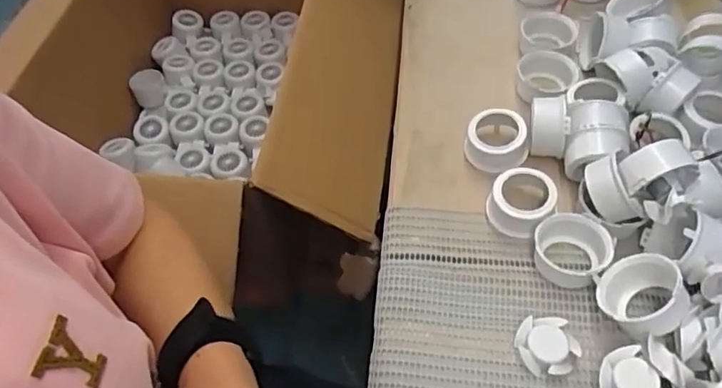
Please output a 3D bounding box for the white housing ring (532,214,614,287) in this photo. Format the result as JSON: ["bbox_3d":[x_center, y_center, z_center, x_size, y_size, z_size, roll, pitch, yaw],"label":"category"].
[{"bbox_3d":[0.155,0.039,0.411,0.050,0.035,0.048,2,55,-3],"label":"white housing ring"}]

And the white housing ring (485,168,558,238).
[{"bbox_3d":[0.124,0.006,0.436,0.046,0.036,0.047,15,56,15],"label":"white housing ring"}]

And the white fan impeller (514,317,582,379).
[{"bbox_3d":[0.127,0.103,0.379,0.036,0.014,0.040,-25,56,-14],"label":"white fan impeller"}]

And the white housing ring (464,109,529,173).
[{"bbox_3d":[0.116,-0.048,0.470,0.053,0.034,0.049,-1,54,1],"label":"white housing ring"}]

